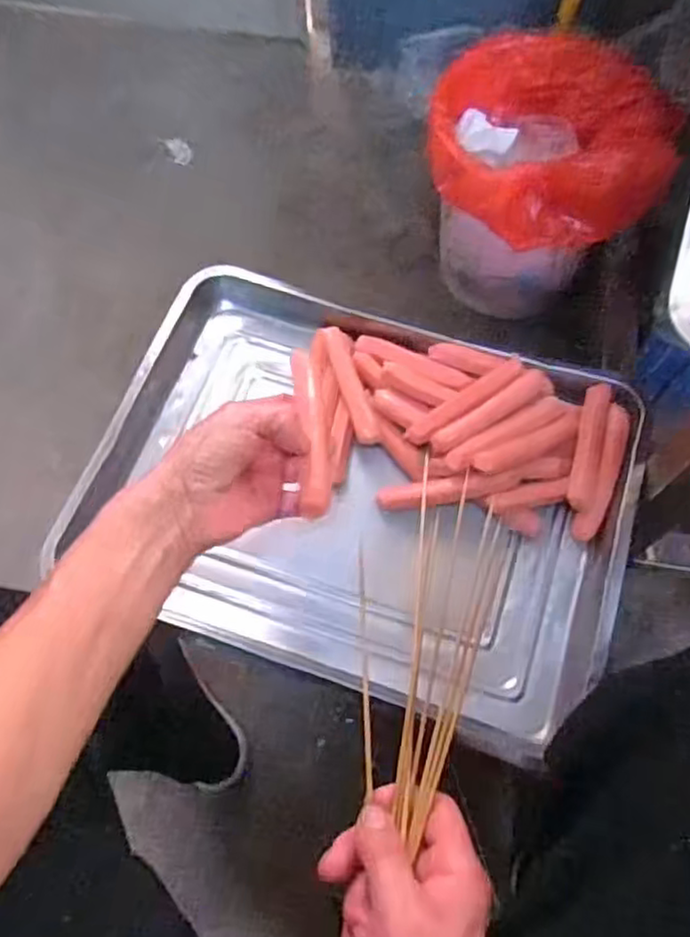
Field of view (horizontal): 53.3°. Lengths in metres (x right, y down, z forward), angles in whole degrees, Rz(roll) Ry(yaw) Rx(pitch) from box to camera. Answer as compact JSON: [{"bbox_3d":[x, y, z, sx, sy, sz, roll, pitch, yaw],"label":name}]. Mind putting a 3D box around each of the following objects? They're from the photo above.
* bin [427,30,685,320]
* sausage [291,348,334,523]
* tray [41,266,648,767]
[{"bbox_3d":[0.215,-0.334,0.829,0.223,0.227,0.230,0,67,3],"label":"bin"},{"bbox_3d":[-0.021,-0.025,0.452,0.019,0.016,0.112,-7,79,0],"label":"sausage"},{"bbox_3d":[0.013,0.011,0.579,0.427,0.074,0.311,19,69,10],"label":"tray"}]

